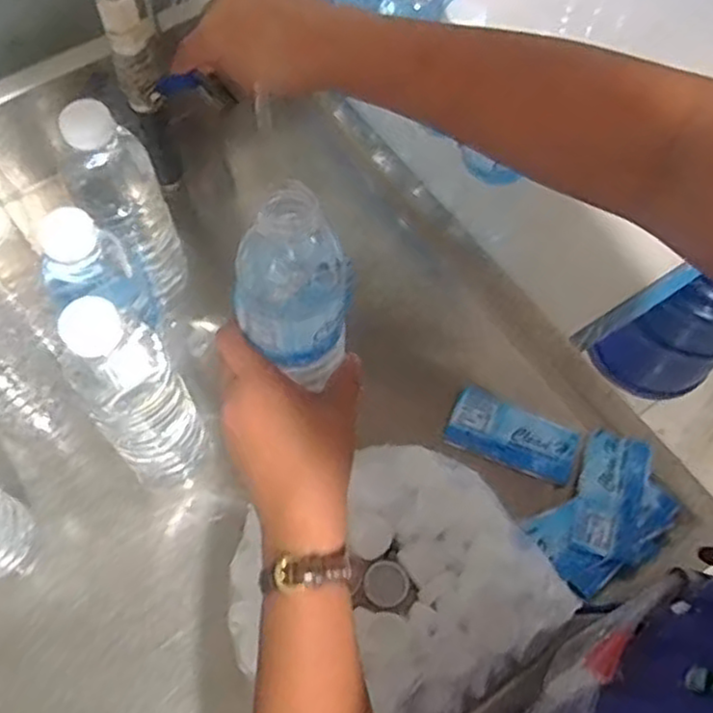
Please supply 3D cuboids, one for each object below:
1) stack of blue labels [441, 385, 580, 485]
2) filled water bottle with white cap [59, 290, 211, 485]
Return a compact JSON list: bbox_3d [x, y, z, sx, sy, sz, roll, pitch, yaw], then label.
[{"bbox_3d":[0.125,0.063,0.589,0.101,0.010,0.050,25,66,11],"label":"stack of blue labels"},{"bbox_3d":[-0.149,0.026,0.489,0.052,0.218,0.074,-41,71,-19],"label":"filled water bottle with white cap"}]

